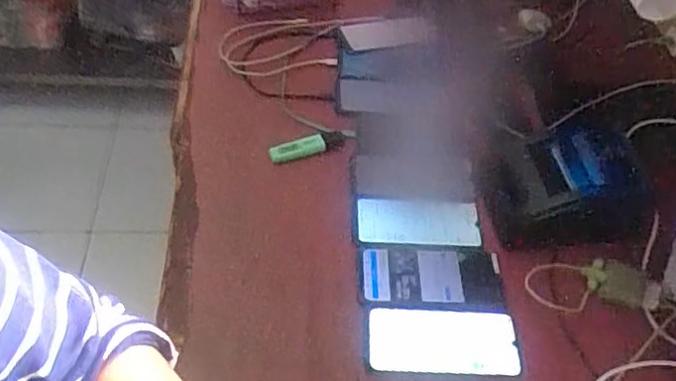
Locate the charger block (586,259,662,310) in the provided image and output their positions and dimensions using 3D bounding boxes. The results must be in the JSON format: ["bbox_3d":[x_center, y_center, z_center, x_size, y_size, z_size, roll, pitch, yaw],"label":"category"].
[{"bbox_3d":[0.340,0.112,0.746,0.087,0.018,0.046,12,51,5],"label":"charger block"}]

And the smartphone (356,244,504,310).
[{"bbox_3d":[0.107,0.100,0.732,0.164,0.014,0.077,0,57,2],"label":"smartphone"}]

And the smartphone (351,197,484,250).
[{"bbox_3d":[0.099,0.037,0.779,0.156,0.007,0.075,1,51,-4],"label":"smartphone"}]

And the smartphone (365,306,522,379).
[{"bbox_3d":[0.115,0.166,0.689,0.166,0.007,0.074,3,62,2],"label":"smartphone"}]

